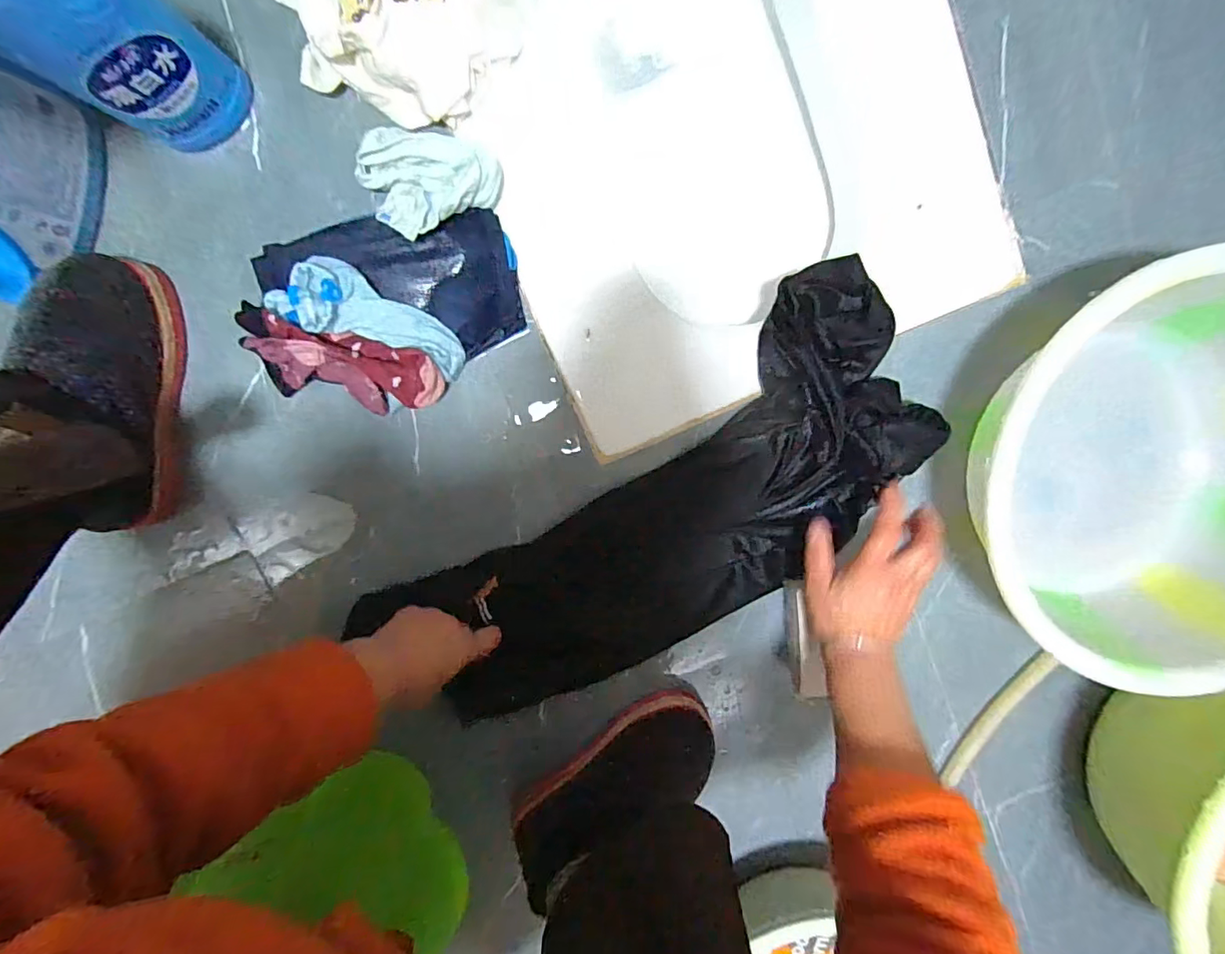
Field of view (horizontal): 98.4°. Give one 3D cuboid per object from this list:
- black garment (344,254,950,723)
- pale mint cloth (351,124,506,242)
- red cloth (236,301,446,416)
[{"bbox_3d":[0.044,0.059,0.527,0.571,0.063,0.237,-38,99,11],"label":"black garment"},{"bbox_3d":[-0.154,-0.253,0.439,0.110,0.037,0.087,-23,100,4],"label":"pale mint cloth"},{"bbox_3d":[-0.227,-0.092,0.467,0.150,0.049,0.067,15,100,-4],"label":"red cloth"}]

